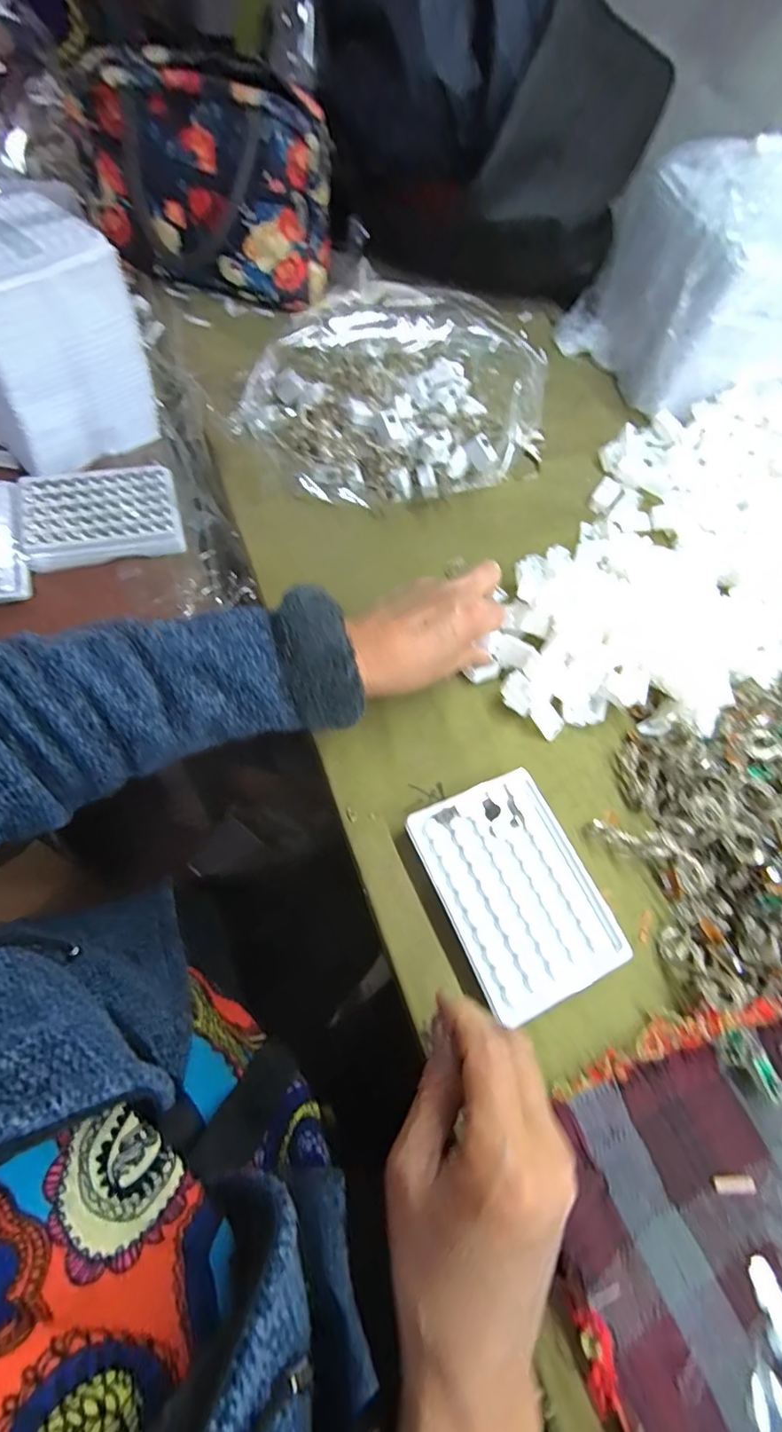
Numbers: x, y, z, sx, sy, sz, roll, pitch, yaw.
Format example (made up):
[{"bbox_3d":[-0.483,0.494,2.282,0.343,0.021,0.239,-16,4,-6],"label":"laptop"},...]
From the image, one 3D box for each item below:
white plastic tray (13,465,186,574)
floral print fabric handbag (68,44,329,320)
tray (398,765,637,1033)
[{"bbox_3d":[-0.256,-0.178,0.478,0.126,0.027,0.086,-14,66,-16],"label":"white plastic tray"},{"bbox_3d":[-0.188,-0.538,0.547,0.242,0.160,0.106,26,62,4],"label":"floral print fabric handbag"},{"bbox_3d":[0.079,0.107,0.339,0.096,0.014,0.131,-20,68,-18],"label":"tray"}]

